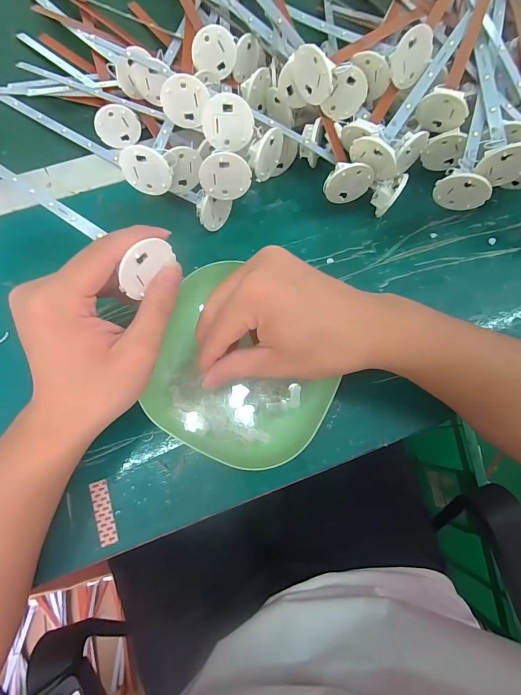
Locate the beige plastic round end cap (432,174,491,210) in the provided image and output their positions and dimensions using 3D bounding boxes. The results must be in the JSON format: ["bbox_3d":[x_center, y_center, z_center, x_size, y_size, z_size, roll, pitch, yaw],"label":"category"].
[{"bbox_3d":[0.154,-0.118,0.267,0.038,0.033,0.007,30,75,8],"label":"beige plastic round end cap"}]

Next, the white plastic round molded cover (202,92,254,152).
[{"bbox_3d":[-0.025,-0.172,0.266,0.037,0.037,0.010,-6,48,2],"label":"white plastic round molded cover"}]

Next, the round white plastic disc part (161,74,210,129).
[{"bbox_3d":[-0.061,-0.197,0.278,0.034,0.037,0.004,8,59,-22],"label":"round white plastic disc part"}]

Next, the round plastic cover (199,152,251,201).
[{"bbox_3d":[-0.026,-0.129,0.264,0.036,0.039,0.004,-26,54,31],"label":"round plastic cover"}]

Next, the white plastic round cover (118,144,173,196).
[{"bbox_3d":[-0.087,-0.134,0.265,0.038,0.036,0.004,33,48,-35],"label":"white plastic round cover"}]

